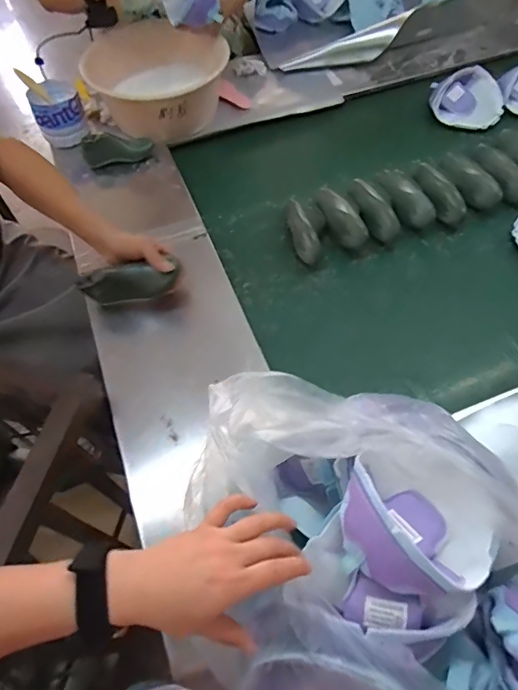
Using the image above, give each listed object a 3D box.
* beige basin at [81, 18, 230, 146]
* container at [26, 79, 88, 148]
[{"bbox_3d":[-0.222,-0.584,1.030,0.263,0.146,0.281,-37,64,-18],"label":"beige basin"},{"bbox_3d":[-0.432,-0.505,1.010,0.100,0.080,0.132,-22,60,-10],"label":"container"}]

